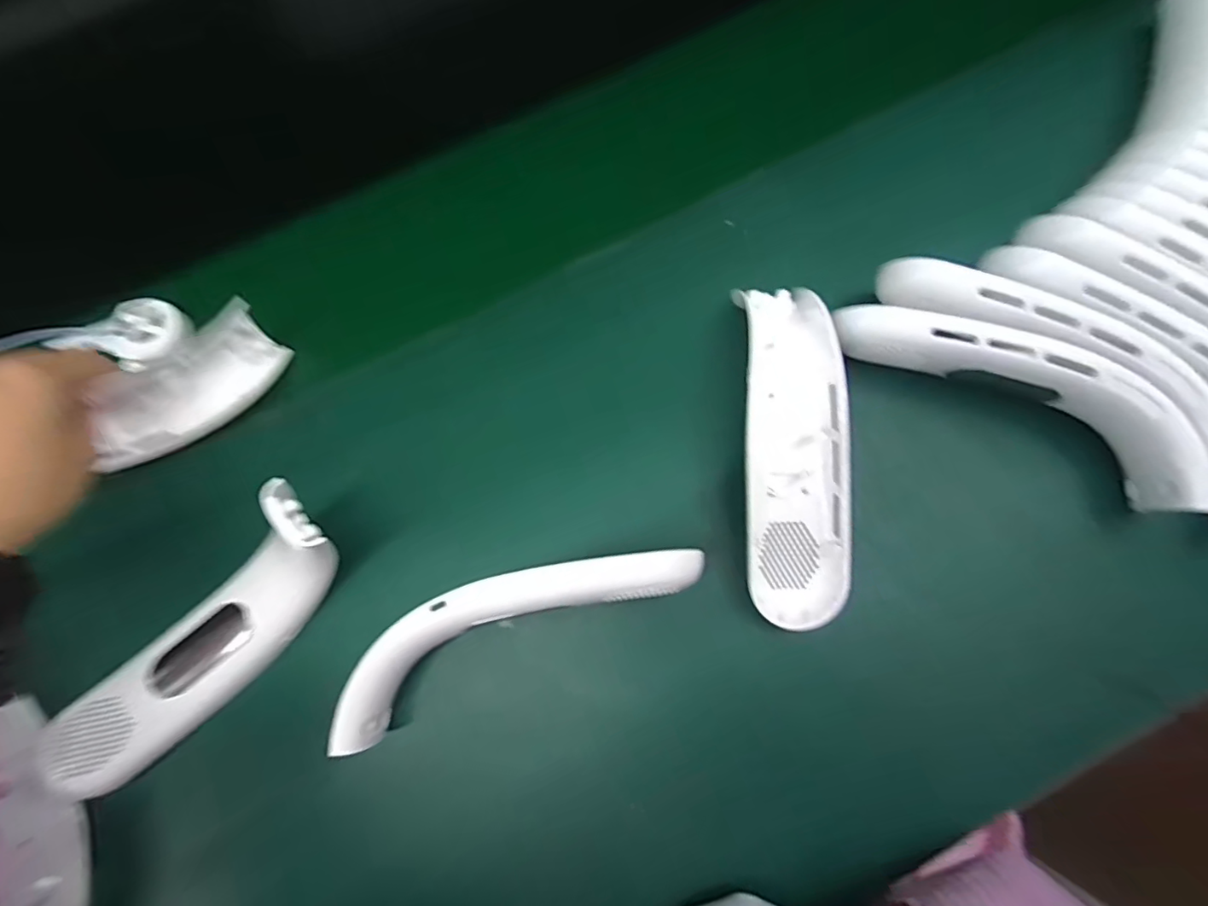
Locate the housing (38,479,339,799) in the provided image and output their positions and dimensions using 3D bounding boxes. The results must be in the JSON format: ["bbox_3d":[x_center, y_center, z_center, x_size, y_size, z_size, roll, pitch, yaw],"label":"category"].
[{"bbox_3d":[-0.213,0.102,0.274,0.189,0.056,0.057,-43,78,-9],"label":"housing"}]

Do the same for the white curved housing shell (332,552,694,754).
[{"bbox_3d":[-0.050,0.089,0.281,0.189,0.036,0.049,-25,76,-5],"label":"white curved housing shell"}]

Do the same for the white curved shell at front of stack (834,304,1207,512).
[{"bbox_3d":[0.225,-0.035,0.294,0.199,0.040,0.044,30,78,9],"label":"white curved shell at front of stack"}]

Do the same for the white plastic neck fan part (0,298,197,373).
[{"bbox_3d":[-0.339,-0.068,0.339,0.133,0.025,0.043,-16,74,-25],"label":"white plastic neck fan part"}]

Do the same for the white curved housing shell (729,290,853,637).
[{"bbox_3d":[0.101,-0.001,0.297,0.054,0.043,0.183,-2,75,1],"label":"white curved housing shell"}]

